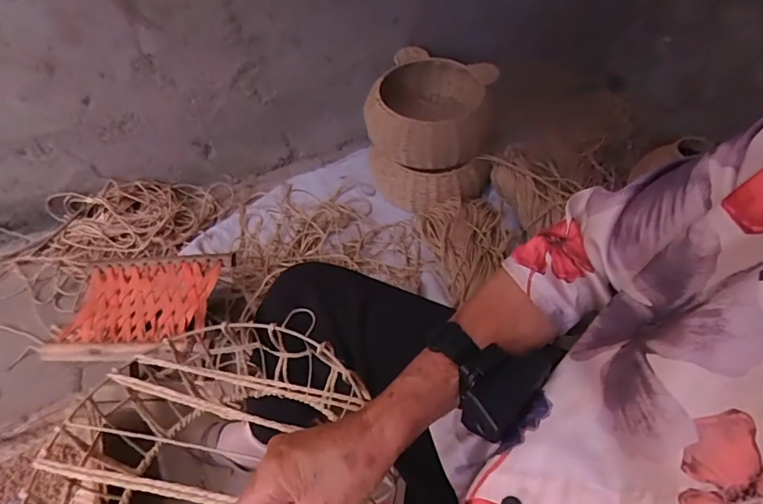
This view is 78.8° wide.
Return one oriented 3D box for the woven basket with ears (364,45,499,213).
[{"bbox_3d":[0.121,-0.316,1.202,0.313,0.249,0.383,3,52,5],"label":"woven basket with ears"}]

